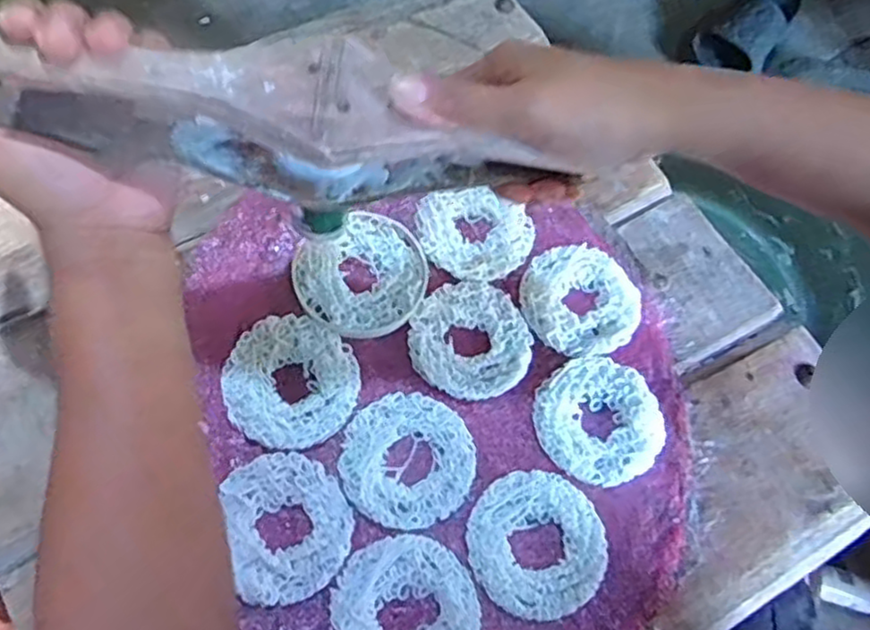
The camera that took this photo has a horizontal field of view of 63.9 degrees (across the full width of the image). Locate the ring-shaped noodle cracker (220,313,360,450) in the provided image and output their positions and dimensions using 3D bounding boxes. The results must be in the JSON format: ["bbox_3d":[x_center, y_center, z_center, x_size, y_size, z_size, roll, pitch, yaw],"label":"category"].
[{"bbox_3d":[-0.087,0.039,0.426,0.079,0.008,0.079,2,65,-5],"label":"ring-shaped noodle cracker"}]

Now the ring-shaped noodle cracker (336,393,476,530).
[{"bbox_3d":[-0.016,0.086,0.420,0.078,0.007,0.078,2,65,-5],"label":"ring-shaped noodle cracker"}]

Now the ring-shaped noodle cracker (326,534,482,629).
[{"bbox_3d":[-0.016,0.162,0.380,0.077,0.006,0.078,2,65,-5],"label":"ring-shaped noodle cracker"}]

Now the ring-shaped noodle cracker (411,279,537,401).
[{"bbox_3d":[0.024,0.016,0.455,0.077,0.007,0.079,2,65,-5],"label":"ring-shaped noodle cracker"}]

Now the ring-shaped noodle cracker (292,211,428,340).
[{"bbox_3d":[-0.047,-0.027,0.459,0.085,0.005,0.080,2,65,-5],"label":"ring-shaped noodle cracker"}]

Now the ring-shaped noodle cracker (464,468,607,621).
[{"bbox_3d":[0.060,0.133,0.408,0.078,0.009,0.080,2,65,-5],"label":"ring-shaped noodle cracker"}]

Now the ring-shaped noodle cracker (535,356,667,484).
[{"bbox_3d":[0.105,0.066,0.443,0.079,0.005,0.079,2,65,-5],"label":"ring-shaped noodle cracker"}]

